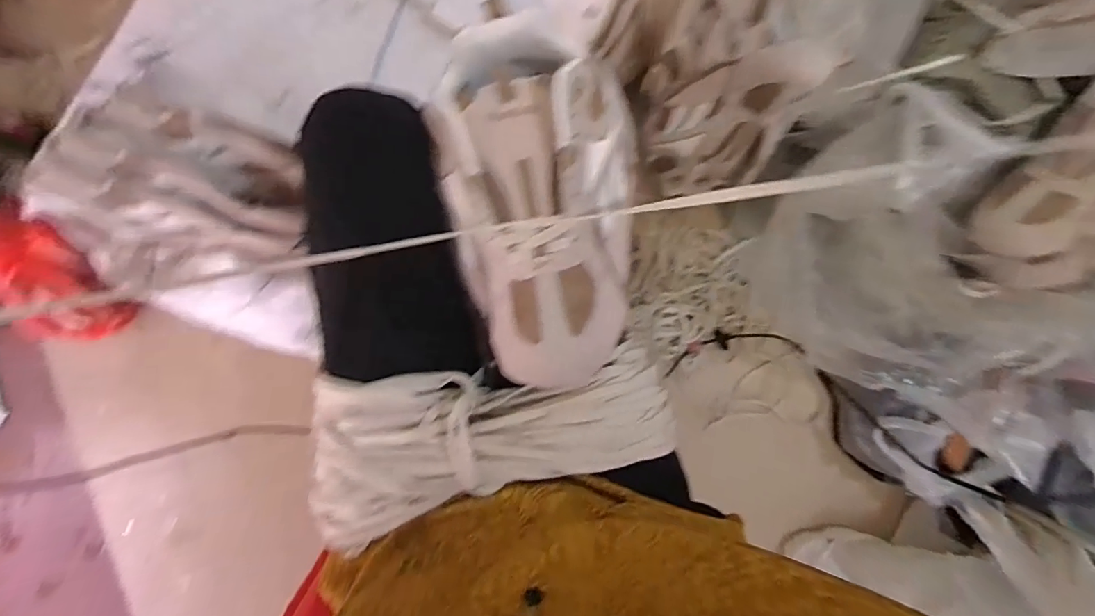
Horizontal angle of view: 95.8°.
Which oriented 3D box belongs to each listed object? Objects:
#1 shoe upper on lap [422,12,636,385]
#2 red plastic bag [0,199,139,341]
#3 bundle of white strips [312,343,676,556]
[{"bbox_3d":[-0.005,-0.076,0.361,0.137,0.058,0.268,-6,92,5],"label":"shoe upper on lap"},{"bbox_3d":[-0.676,-0.040,0.656,0.144,0.143,0.170,2,93,5],"label":"red plastic bag"},{"bbox_3d":[-0.049,0.096,0.397,0.294,0.066,0.132,-13,91,5],"label":"bundle of white strips"}]

